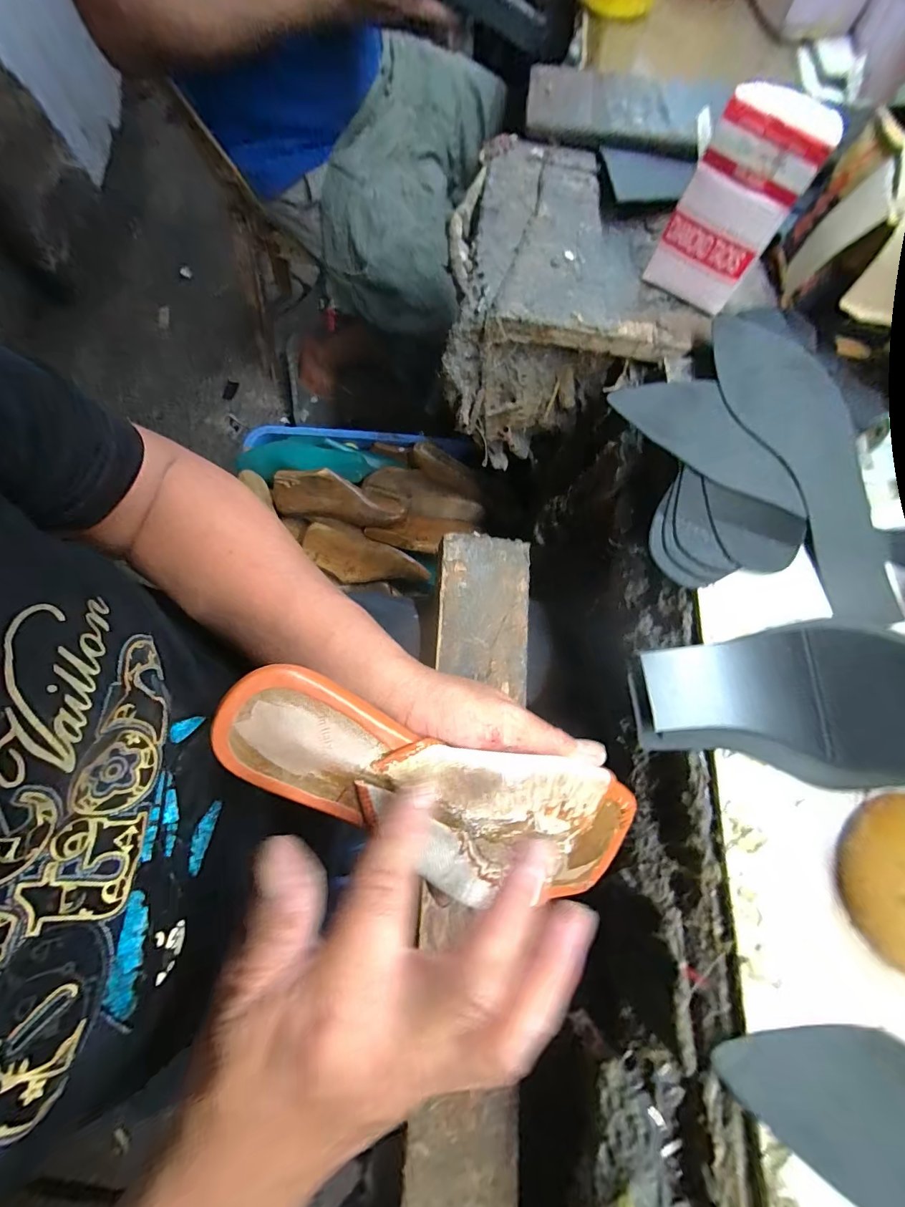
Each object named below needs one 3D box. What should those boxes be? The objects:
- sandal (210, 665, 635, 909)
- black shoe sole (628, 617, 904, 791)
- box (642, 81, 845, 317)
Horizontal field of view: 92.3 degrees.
[{"bbox_3d":[-0.003,0.104,0.226,0.234,0.036,0.077,25,75,-13],"label":"sandal"},{"bbox_3d":[0.223,0.064,0.273,0.207,0.012,0.098,-5,74,-1],"label":"black shoe sole"},{"bbox_3d":[0.210,-0.298,0.329,0.077,0.113,0.038,31,76,8],"label":"box"}]

